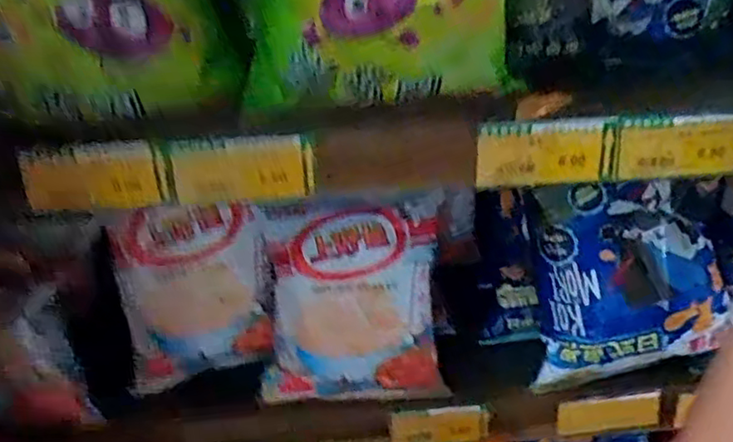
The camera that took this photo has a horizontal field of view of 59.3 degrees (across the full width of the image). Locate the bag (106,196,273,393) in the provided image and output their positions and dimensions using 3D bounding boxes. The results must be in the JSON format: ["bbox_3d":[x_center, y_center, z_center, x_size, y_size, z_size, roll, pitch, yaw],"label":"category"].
[{"bbox_3d":[-0.147,0.070,0.550,0.126,0.152,0.042,-6,36,-5],"label":"bag"}]

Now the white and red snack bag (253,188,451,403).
[{"bbox_3d":[-0.012,0.068,0.548,0.145,0.172,0.050,1,8,-8],"label":"white and red snack bag"}]

